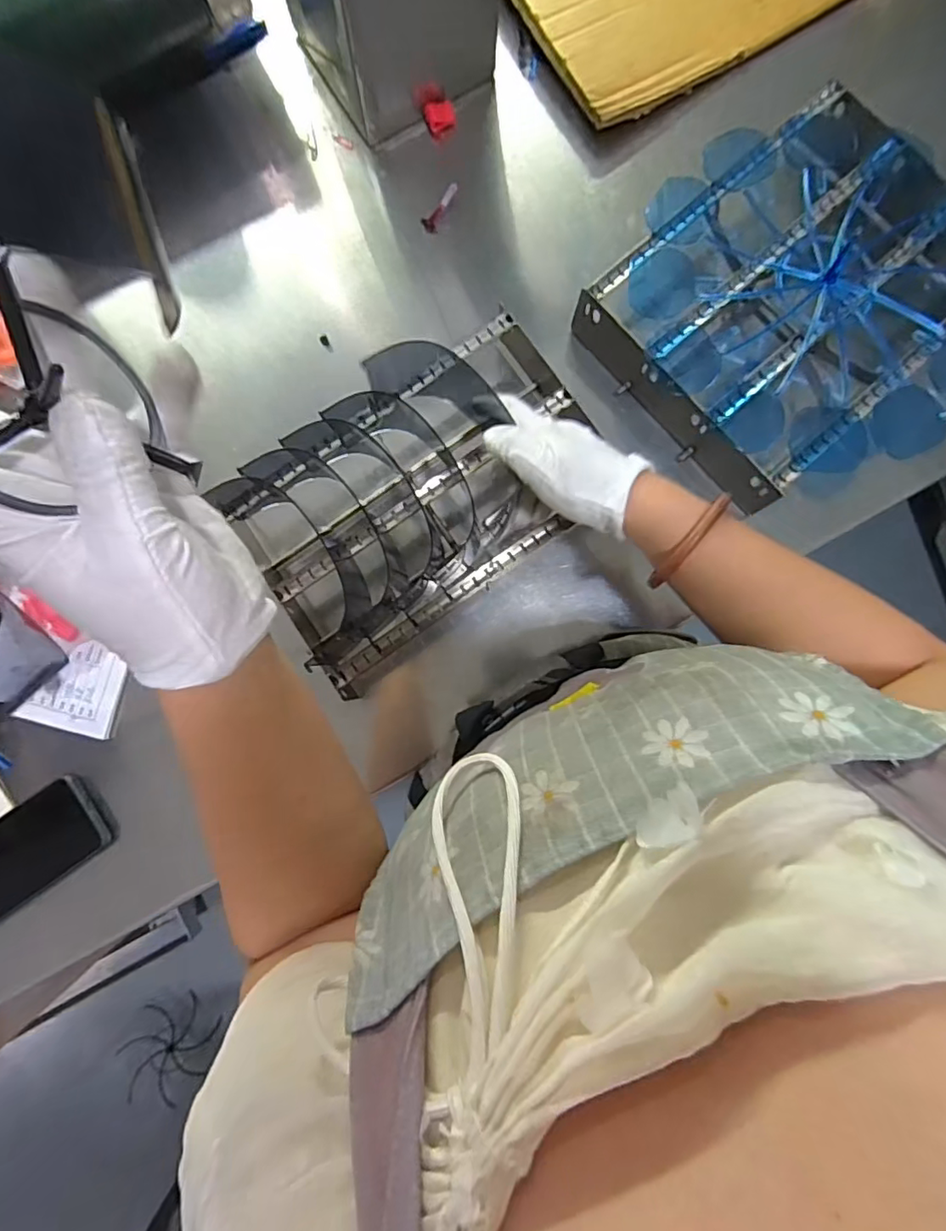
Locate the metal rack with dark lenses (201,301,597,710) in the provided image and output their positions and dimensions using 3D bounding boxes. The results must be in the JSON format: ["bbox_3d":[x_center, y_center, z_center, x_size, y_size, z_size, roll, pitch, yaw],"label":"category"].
[{"bbox_3d":[-0.044,-0.104,0.511,0.317,0.085,0.196,-38,86,-3],"label":"metal rack with dark lenses"}]

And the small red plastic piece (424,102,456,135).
[{"bbox_3d":[-0.033,-0.512,0.580,0.029,0.013,0.024,-20,85,-1],"label":"small red plastic piece"}]

